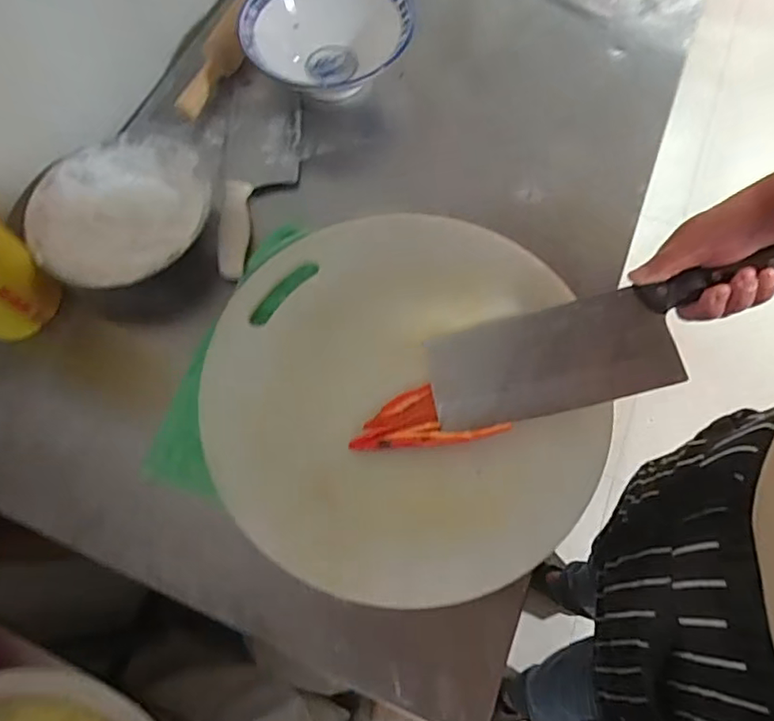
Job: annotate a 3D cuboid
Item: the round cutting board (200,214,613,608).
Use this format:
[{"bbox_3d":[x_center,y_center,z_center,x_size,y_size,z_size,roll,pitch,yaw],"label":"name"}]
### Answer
[{"bbox_3d":[0.005,0.020,0.501,0.335,0.037,0.362,0,65,0],"label":"round cutting board"}]

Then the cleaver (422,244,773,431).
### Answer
[{"bbox_3d":[0.187,-0.017,0.467,0.304,0.019,0.095,-18,65,13],"label":"cleaver"}]

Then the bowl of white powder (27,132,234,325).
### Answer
[{"bbox_3d":[-0.268,-0.136,0.590,0.178,0.093,0.178,-1,67,2],"label":"bowl of white powder"}]

